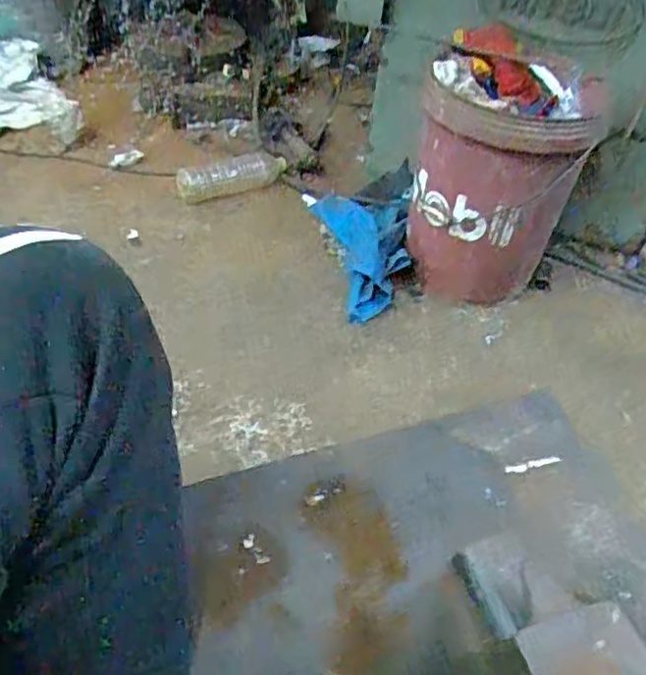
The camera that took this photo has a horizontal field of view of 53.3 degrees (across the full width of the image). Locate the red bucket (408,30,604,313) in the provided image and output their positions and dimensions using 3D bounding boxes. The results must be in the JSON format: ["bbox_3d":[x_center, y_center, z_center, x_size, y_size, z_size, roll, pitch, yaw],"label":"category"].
[{"bbox_3d":[0.306,-0.290,1.201,0.271,0.408,0.290,6,45,-1],"label":"red bucket"}]

